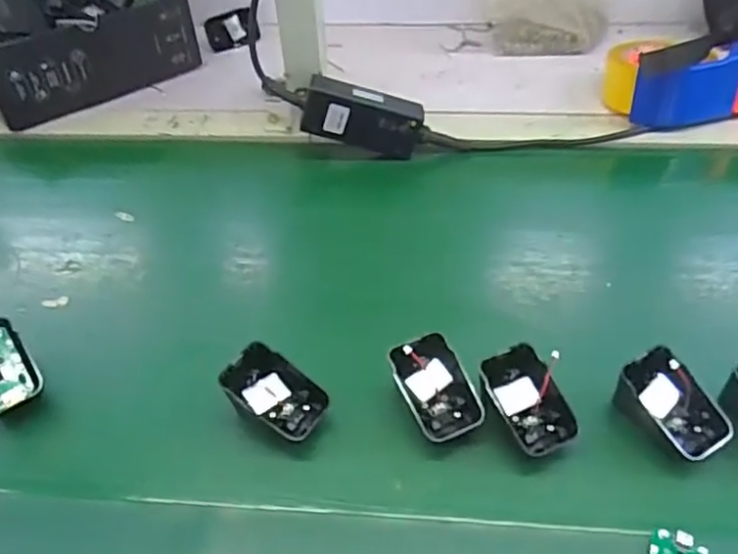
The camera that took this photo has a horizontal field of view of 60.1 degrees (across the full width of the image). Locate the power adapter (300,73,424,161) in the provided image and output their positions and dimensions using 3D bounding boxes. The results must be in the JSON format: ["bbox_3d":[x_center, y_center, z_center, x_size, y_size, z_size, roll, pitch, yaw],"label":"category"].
[{"bbox_3d":[-0.006,-0.155,0.624,0.115,0.053,0.037,14,46,-8],"label":"power adapter"}]

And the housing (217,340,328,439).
[{"bbox_3d":[-0.062,0.078,0.424,0.061,0.031,0.045,23,52,25],"label":"housing"}]

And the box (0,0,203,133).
[{"bbox_3d":[-0.347,-0.287,0.763,0.240,0.095,0.164,-32,52,-24],"label":"box"}]

